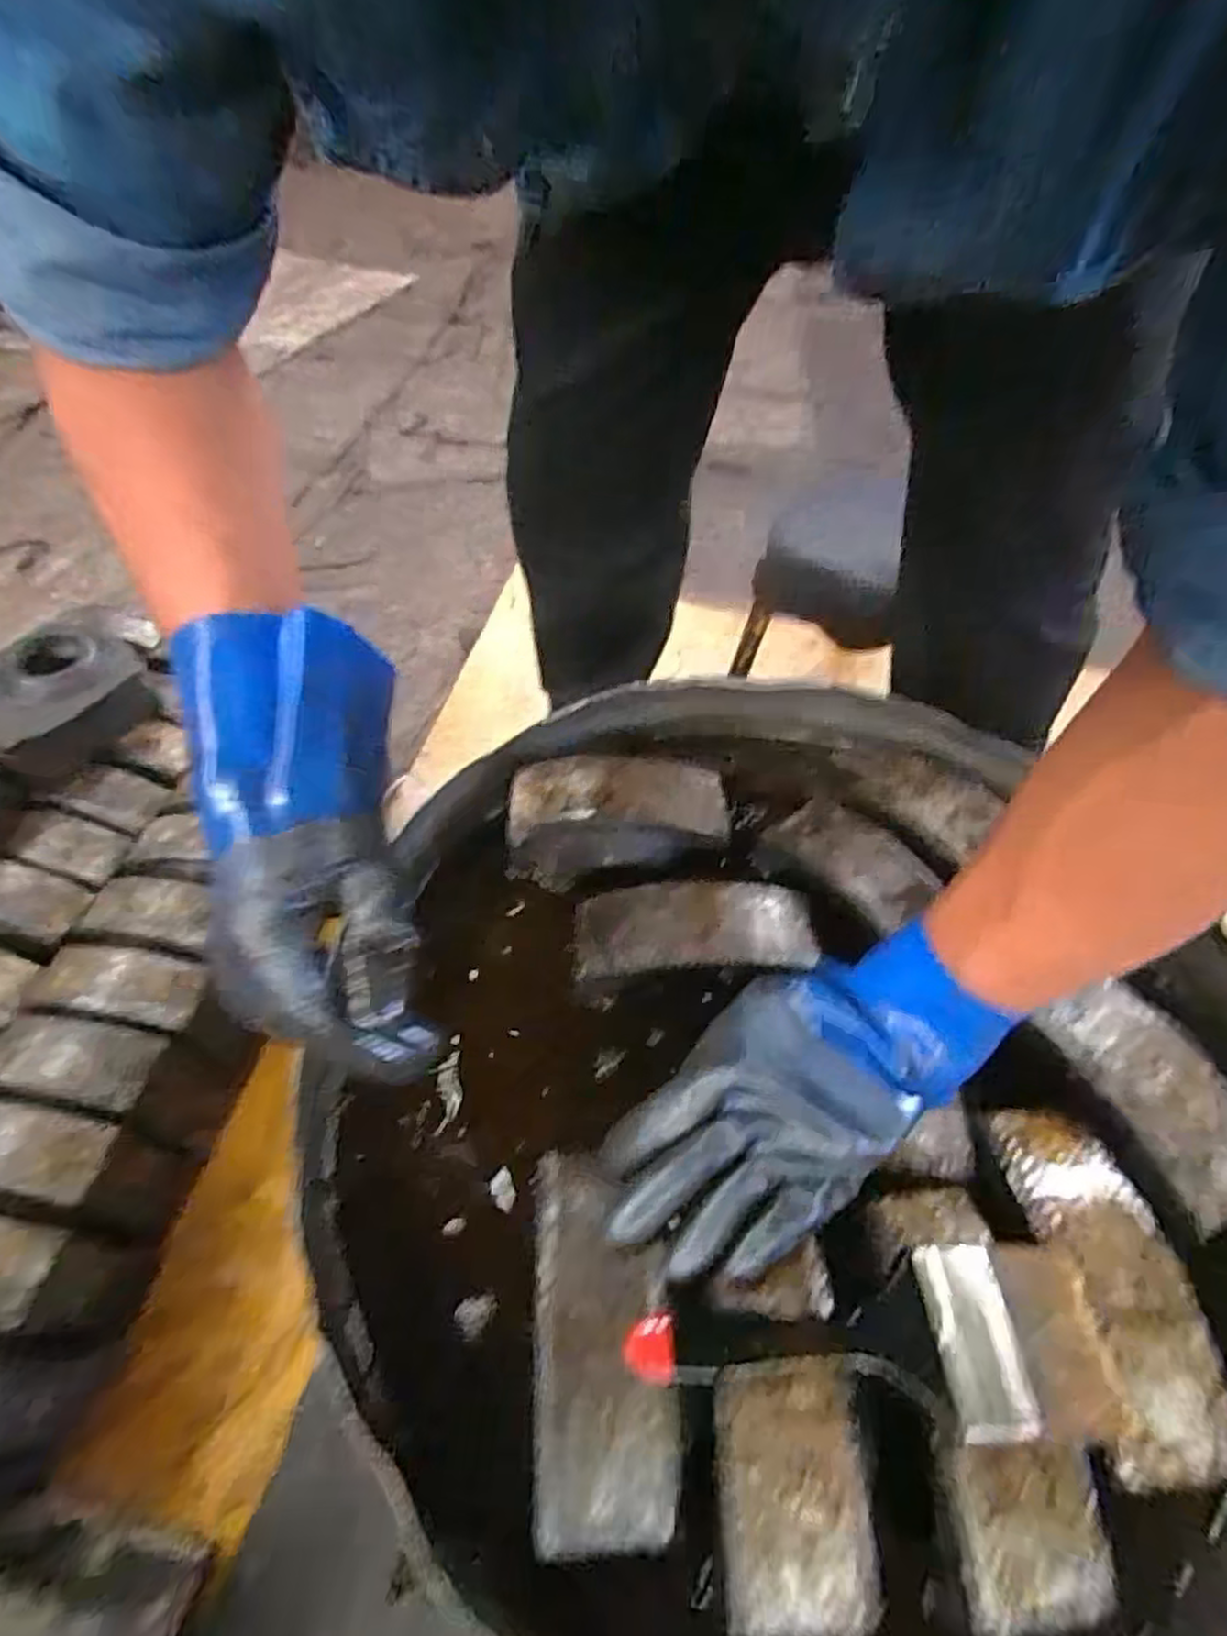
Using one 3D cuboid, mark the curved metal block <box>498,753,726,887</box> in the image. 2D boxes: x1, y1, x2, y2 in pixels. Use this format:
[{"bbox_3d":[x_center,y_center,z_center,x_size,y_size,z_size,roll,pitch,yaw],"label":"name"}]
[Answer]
[{"bbox_3d":[0.002,-0.001,0.540,0.160,0.070,0.069,-4,48,-6],"label":"curved metal block"}]

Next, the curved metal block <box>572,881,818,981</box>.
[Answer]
[{"bbox_3d":[0.053,0.071,0.474,0.154,0.024,0.054,-3,53,-3],"label":"curved metal block"}]

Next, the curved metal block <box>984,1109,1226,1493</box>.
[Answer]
[{"bbox_3d":[0.241,0.219,0.356,0.062,0.029,0.158,0,53,-1],"label":"curved metal block"}]

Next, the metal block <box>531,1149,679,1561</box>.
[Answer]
[{"bbox_3d":[-0.006,0.232,0.338,0.059,0.026,0.150,-3,53,-3],"label":"metal block"}]

